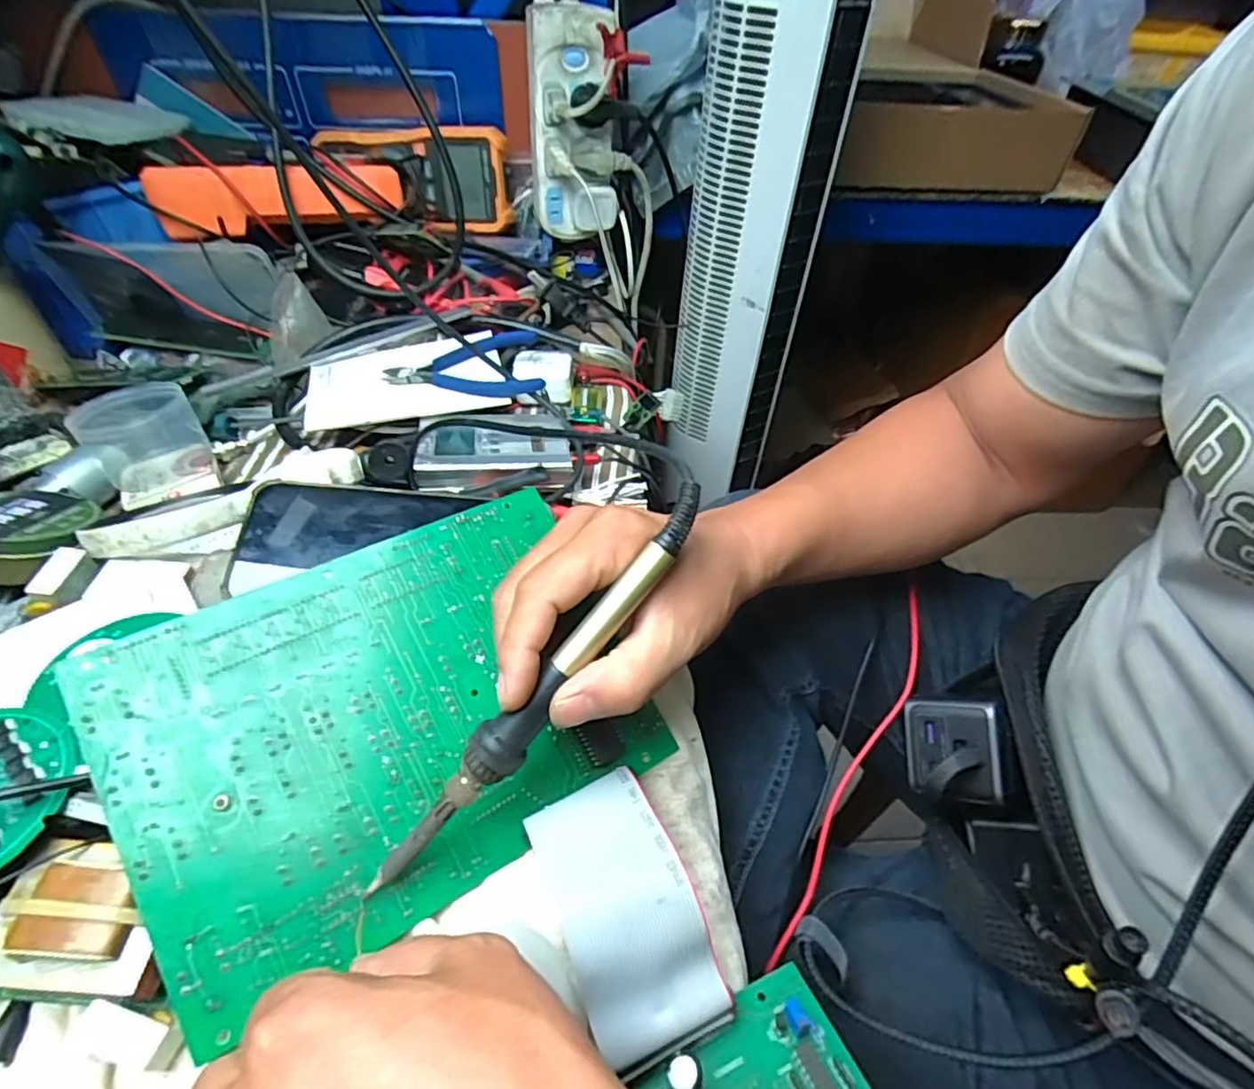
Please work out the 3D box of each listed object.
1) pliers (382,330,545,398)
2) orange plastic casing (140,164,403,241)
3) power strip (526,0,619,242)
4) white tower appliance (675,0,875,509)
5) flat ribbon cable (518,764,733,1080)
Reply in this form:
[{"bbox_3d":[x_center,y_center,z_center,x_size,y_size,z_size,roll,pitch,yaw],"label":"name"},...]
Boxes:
[{"bbox_3d":[-0.124,-0.133,0.478,0.114,0.021,0.084,-5,47,-9],"label":"pliers"},{"bbox_3d":[-0.271,-0.270,0.488,0.177,0.043,0.033,-9,47,-13],"label":"orange plastic casing"},{"bbox_3d":[-0.050,-0.380,0.579,0.084,0.177,0.058,4,46,0],"label":"power strip"},{"bbox_3d":[0.134,-0.348,0.673,0.132,0.638,0.115,5,46,1],"label":"white tower appliance"},{"bbox_3d":[-0.002,0.141,0.248,0.051,0.039,0.093,-17,50,-20],"label":"flat ribbon cable"}]

